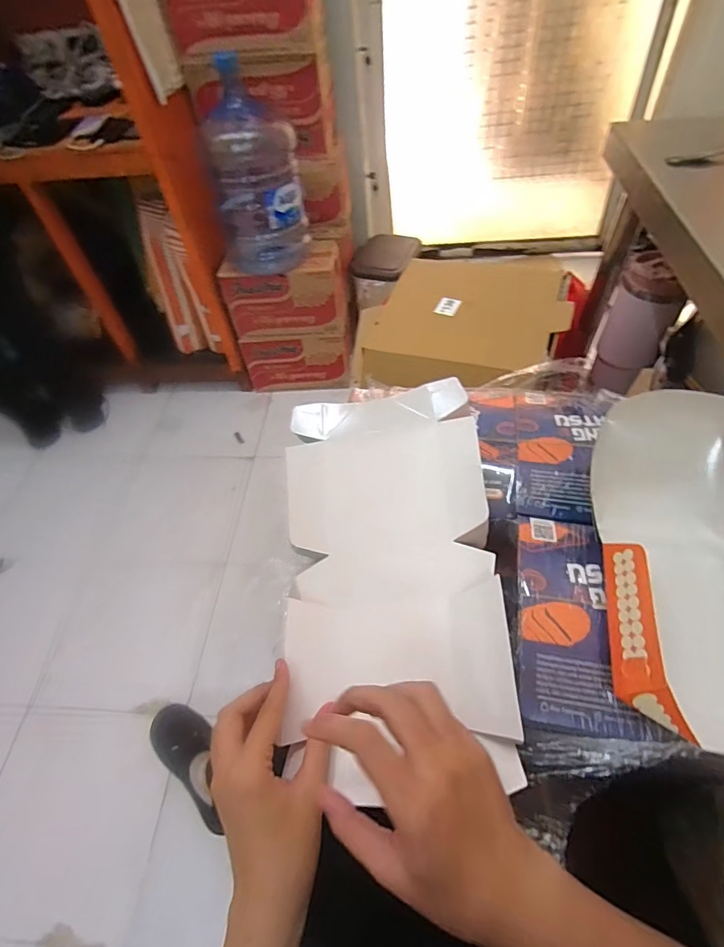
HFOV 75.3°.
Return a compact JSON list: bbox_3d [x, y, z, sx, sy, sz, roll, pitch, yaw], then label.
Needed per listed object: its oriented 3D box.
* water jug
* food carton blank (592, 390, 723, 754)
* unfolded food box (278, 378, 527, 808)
[{"bbox_3d":[-0.310,-0.841,1.351,0.245,0.453,0.268,-18,52,-9],"label":"water jug"},{"bbox_3d":[0.227,0.061,0.330,0.118,0.073,0.228,9,66,13],"label":"food carton blank"},{"bbox_3d":[0.020,0.074,0.382,0.167,0.036,0.296,-11,63,16],"label":"unfolded food box"}]

